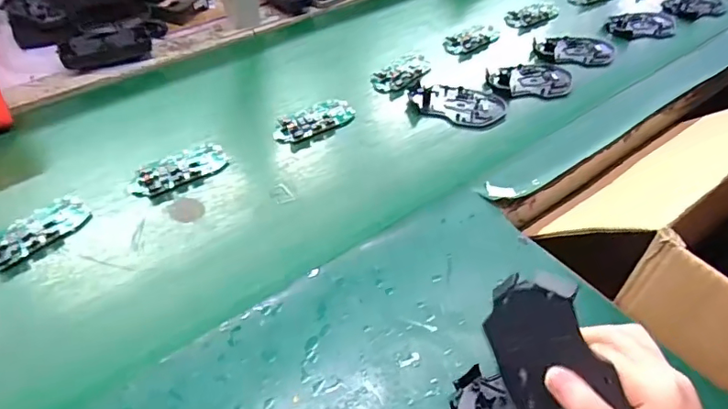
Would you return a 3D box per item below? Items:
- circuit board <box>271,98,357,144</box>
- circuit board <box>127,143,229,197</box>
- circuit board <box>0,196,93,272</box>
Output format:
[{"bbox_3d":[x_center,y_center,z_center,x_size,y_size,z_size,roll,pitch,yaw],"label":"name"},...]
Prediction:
[{"bbox_3d":[-0.058,-0.098,0.600,0.098,0.010,0.048,-27,52,-25],"label":"circuit board"},{"bbox_3d":[-0.191,-0.037,0.534,0.098,0.012,0.039,-29,53,-27],"label":"circuit board"},{"bbox_3d":[-0.299,0.025,0.469,0.043,0.012,0.097,27,51,22],"label":"circuit board"}]

